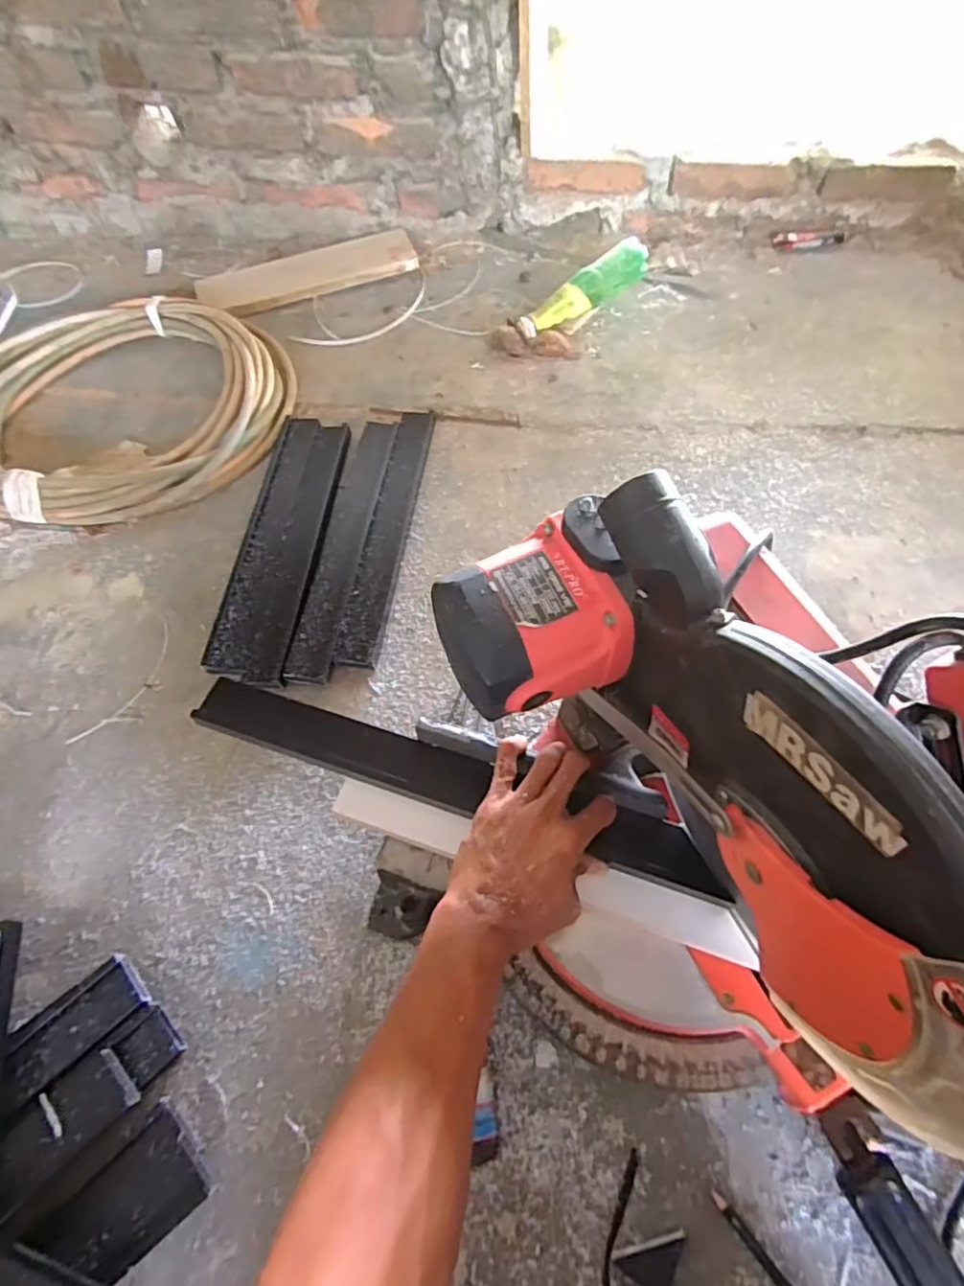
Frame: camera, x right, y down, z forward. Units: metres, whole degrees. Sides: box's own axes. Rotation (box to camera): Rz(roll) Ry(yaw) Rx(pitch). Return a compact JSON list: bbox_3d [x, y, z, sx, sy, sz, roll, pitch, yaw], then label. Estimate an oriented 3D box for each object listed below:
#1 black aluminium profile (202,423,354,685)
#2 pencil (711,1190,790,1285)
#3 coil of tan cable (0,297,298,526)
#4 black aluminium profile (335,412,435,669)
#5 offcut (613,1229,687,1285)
[{"bbox_3d":[-0.240,-0.129,0.778,0.095,0.019,0.395,4,62,4],"label":"black aluminium profile"},{"bbox_3d":[0.202,0.435,0.441,0.008,0.013,0.106,-36,66,-16],"label":"pencil"},{"bbox_3d":[-0.510,-0.364,0.904,0.461,0.054,0.461,-1,62,2],"label":"coil of tan cable"},{"bbox_3d":[-0.113,-0.142,0.783,0.048,0.017,0.382,6,62,5],"label":"black aluminium profile"},{"bbox_3d":[0.117,0.422,0.445,0.036,0.004,0.040,19,47,32],"label":"offcut"}]

